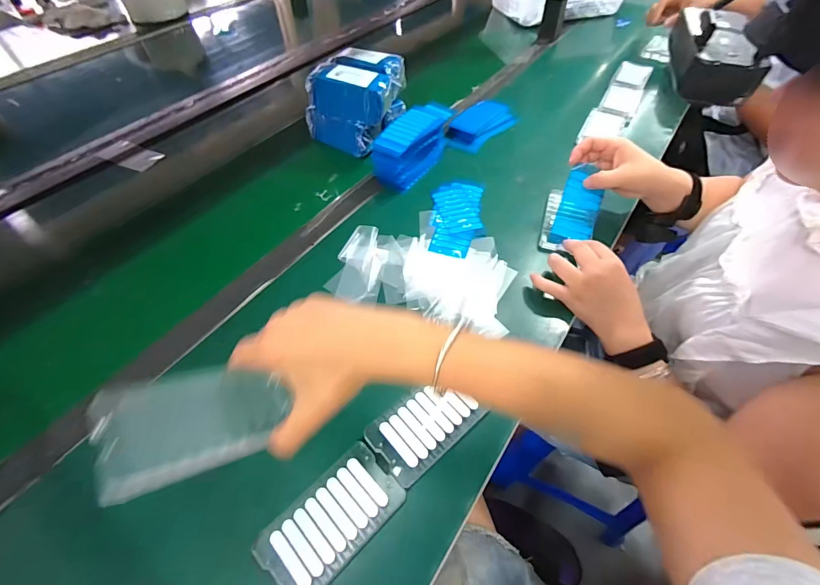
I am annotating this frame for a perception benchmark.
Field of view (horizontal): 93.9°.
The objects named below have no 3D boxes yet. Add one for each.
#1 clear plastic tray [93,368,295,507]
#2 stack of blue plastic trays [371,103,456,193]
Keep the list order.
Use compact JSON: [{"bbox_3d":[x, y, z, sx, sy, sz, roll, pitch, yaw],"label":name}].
[{"bbox_3d":[-0.156,0.092,0.284,0.121,0.026,0.082,-5,44,-46],"label":"clear plastic tray"},{"bbox_3d":[0.003,-0.245,0.637,0.060,0.073,0.166,28,58,20],"label":"stack of blue plastic trays"}]

